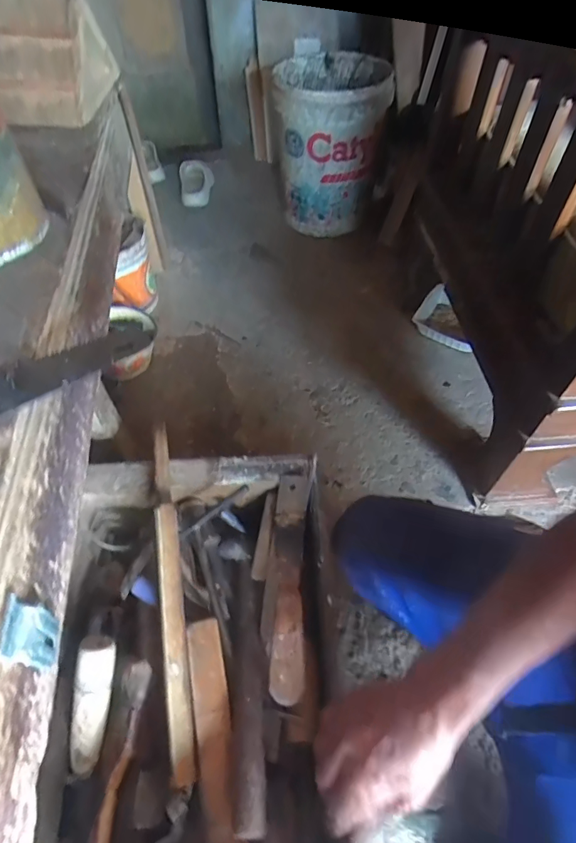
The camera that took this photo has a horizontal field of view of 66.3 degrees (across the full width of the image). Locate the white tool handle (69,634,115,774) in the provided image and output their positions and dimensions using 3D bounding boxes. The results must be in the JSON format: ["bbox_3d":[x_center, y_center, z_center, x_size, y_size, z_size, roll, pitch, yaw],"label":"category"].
[{"bbox_3d":[-0.202,0.291,0.449,0.033,0.021,0.134,5,87,4],"label":"white tool handle"}]

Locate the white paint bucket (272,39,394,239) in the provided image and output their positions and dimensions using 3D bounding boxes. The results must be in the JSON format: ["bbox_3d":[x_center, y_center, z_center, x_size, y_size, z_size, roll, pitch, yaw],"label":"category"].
[{"bbox_3d":[0.116,-0.771,1.257,0.297,0.372,0.310,1,53,2],"label":"white paint bucket"}]

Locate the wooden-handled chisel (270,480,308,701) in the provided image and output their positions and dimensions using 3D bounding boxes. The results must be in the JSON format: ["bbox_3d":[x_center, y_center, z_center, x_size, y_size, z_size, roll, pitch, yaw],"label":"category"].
[{"bbox_3d":[0.001,0.177,0.513,0.037,0.018,0.248,1,53,2],"label":"wooden-handled chisel"}]

